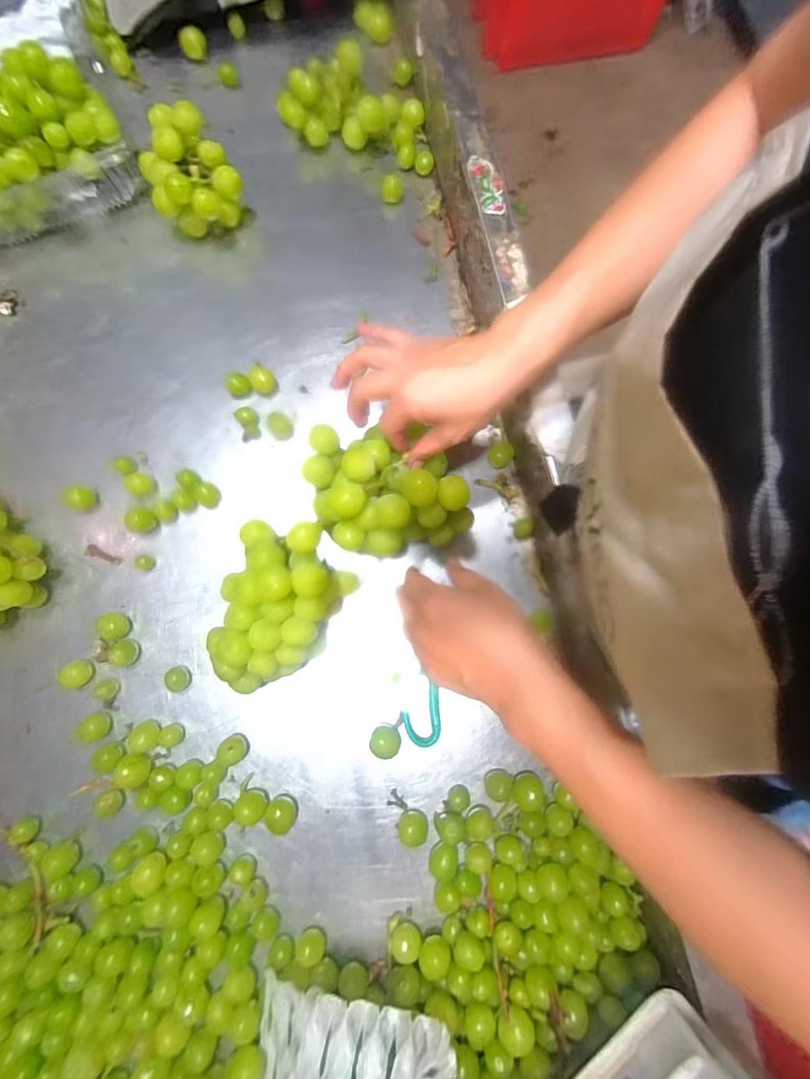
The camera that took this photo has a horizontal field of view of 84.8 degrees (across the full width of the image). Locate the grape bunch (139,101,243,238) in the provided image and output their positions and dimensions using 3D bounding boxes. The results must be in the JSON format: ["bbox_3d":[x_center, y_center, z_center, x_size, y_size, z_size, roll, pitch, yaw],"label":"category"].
[{"bbox_3d":[-0.229,-0.384,0.472,0.090,0.084,0.081,-30,81,-5],"label":"grape bunch"}]

